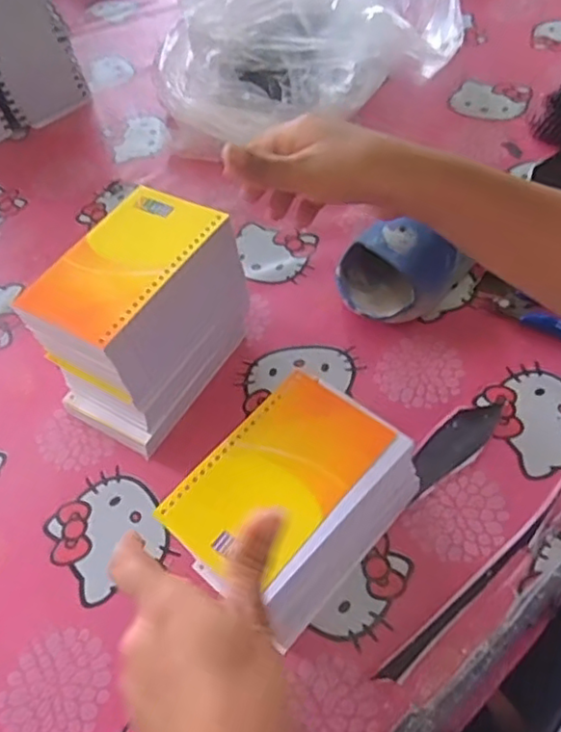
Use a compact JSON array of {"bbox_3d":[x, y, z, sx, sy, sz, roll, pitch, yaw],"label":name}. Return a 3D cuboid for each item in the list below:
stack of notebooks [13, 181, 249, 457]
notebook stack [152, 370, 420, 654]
[{"bbox_3d":[-0.094,-0.032,0.449,0.084,0.119,0.136,24,59,21],"label":"stack of notebooks"},{"bbox_3d":[0.007,0.084,0.386,0.099,0.055,0.136,35,64,27],"label":"notebook stack"}]

